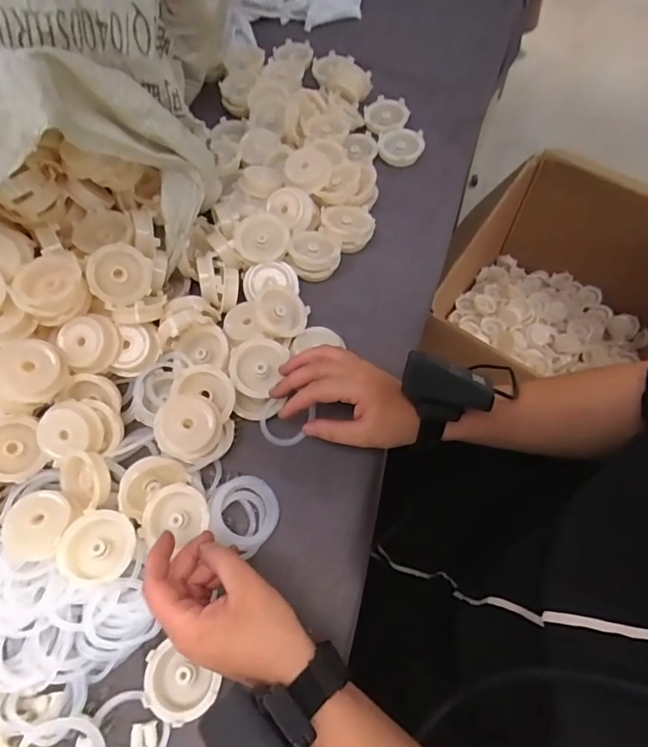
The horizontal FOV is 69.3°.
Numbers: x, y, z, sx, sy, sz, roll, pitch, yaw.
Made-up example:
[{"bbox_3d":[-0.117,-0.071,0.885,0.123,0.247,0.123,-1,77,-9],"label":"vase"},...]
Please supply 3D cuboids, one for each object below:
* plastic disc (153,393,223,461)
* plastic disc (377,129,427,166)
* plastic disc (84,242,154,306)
[{"bbox_3d":[-0.114,0.045,0.392,0.053,0.013,0.053,1,86,-10],"label":"plastic disc"},{"bbox_3d":[0.093,-0.276,0.570,0.055,0.013,0.055,-1,64,3],"label":"plastic disc"},{"bbox_3d":[-0.185,-0.090,0.425,0.053,0.056,0.011,-49,45,-7],"label":"plastic disc"}]

